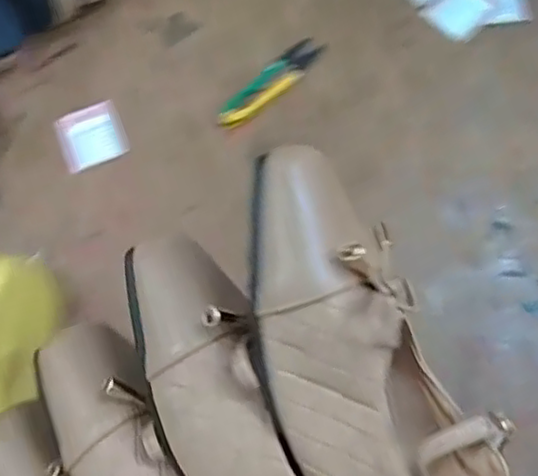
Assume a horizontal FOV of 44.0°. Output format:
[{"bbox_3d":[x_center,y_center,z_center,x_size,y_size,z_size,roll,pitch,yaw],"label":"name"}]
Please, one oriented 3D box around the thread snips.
[{"bbox_3d":[0.001,-0.120,0.516,0.100,0.006,0.025,-42,72,-12],"label":"thread snips"}]

